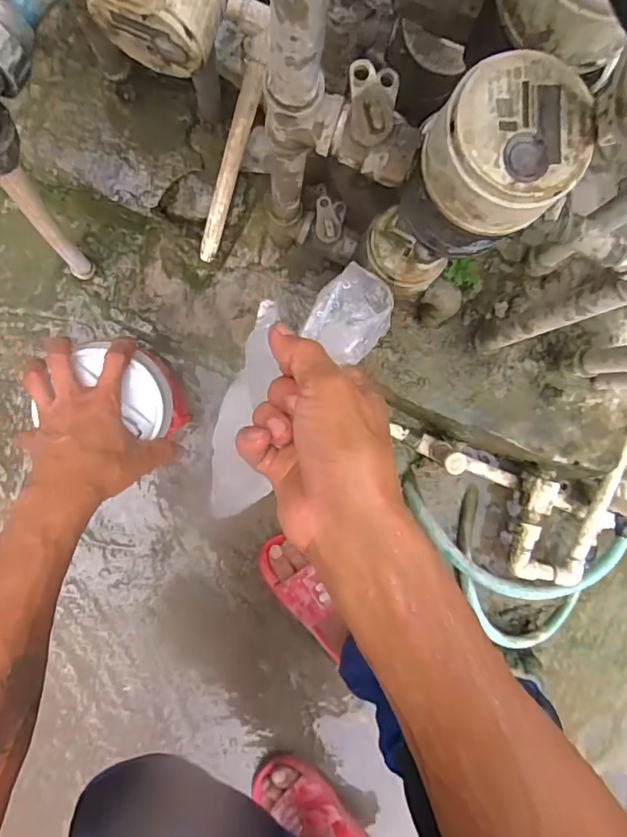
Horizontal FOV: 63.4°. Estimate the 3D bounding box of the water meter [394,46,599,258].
[{"bbox_3d":[0.102,-0.147,0.300,0.080,0.084,0.078,0,92,-5],"label":"water meter"}]

